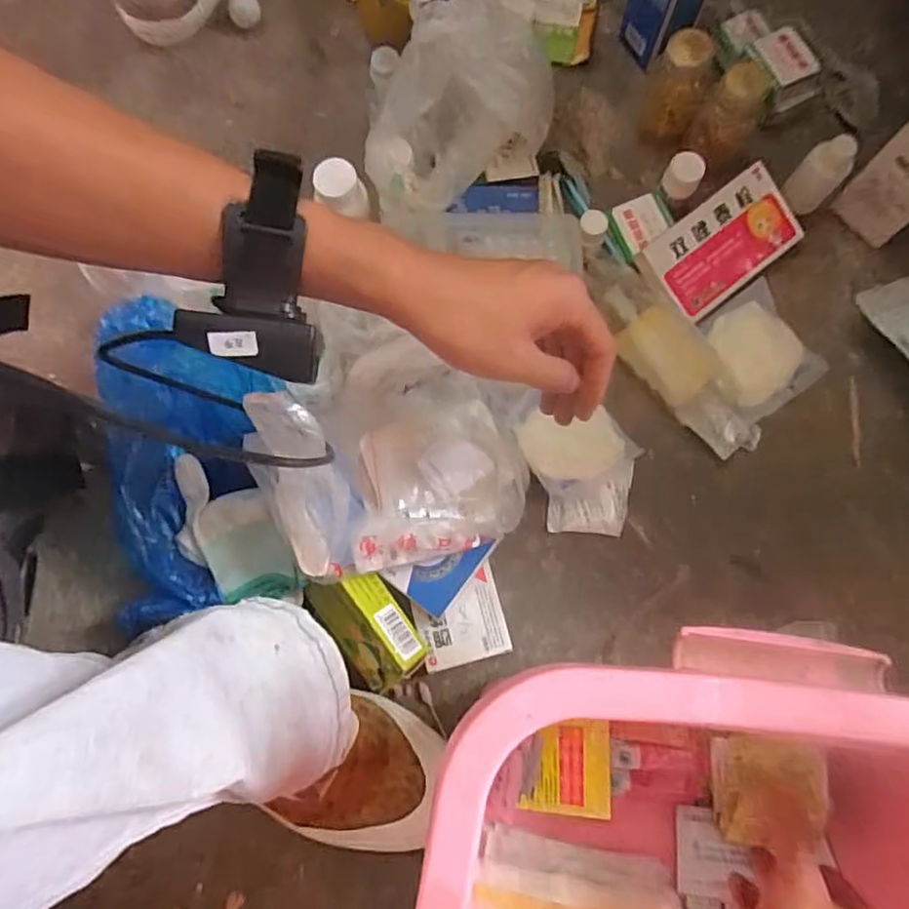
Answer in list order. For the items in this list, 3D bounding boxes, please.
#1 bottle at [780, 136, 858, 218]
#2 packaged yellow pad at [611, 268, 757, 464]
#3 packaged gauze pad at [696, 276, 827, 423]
[{"bbox_3d":[0.323,-0.246,0.550,0.034,0.068,0.036,0,78,1],"label":"bottle"},{"bbox_3d":[0.192,-0.075,0.537,0.057,0.021,0.184,-38,94,-6],"label":"packaged yellow pad"},{"bbox_3d":[0.268,-0.092,0.548,0.097,0.016,0.100,-35,79,-6],"label":"packaged gauze pad"}]

